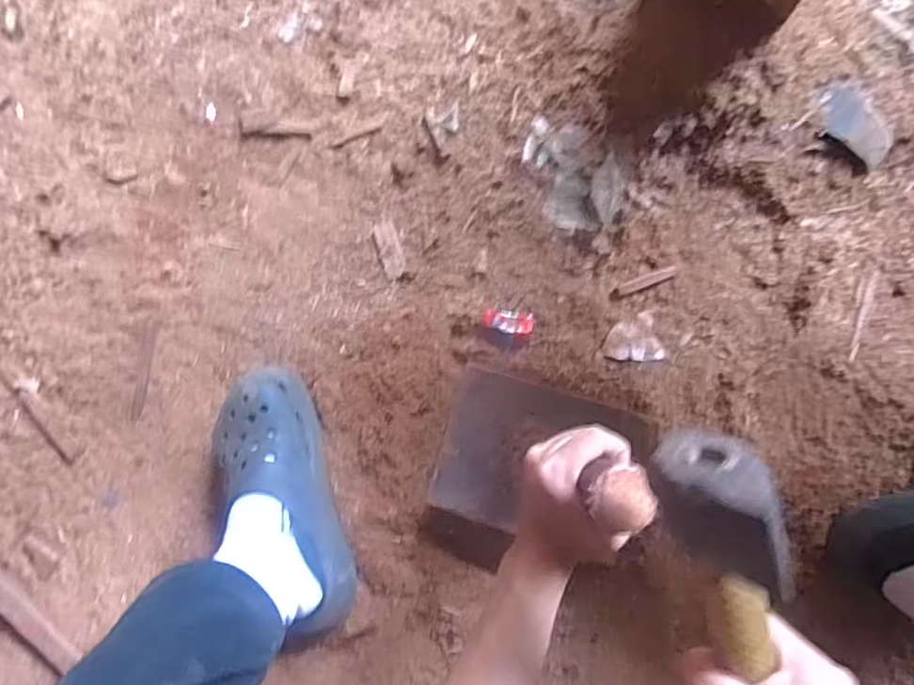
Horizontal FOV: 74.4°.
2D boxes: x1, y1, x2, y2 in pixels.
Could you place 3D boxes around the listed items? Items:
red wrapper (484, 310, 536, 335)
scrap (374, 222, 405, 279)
[{"bbox_3d":[0.051,-0.020,0.598,0.048,0.009,0.022,5,86,6],"label":"red wrapper"},{"bbox_3d":[-0.071,-0.099,0.643,0.025,0.008,0.063,-20,84,4],"label":"scrap"}]

